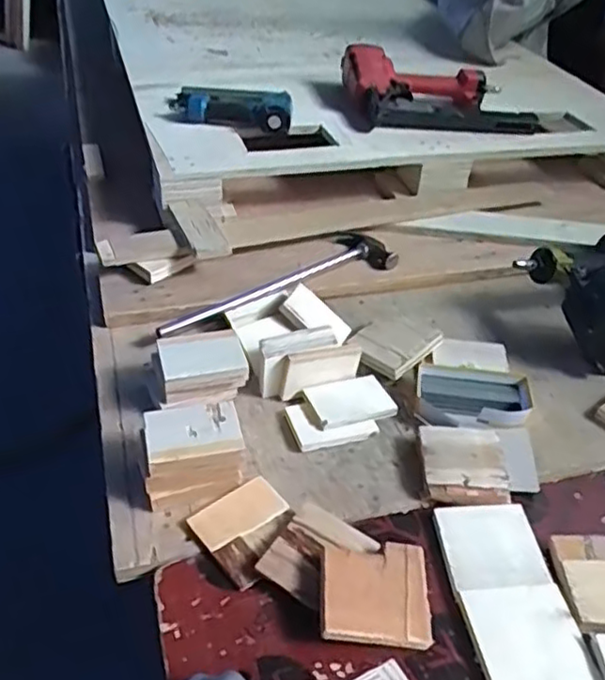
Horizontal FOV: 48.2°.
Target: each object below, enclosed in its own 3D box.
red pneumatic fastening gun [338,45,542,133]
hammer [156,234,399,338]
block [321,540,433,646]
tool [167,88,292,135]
[{"bbox_3d":[0.238,-0.435,1.170,0.303,0.098,0.213,-4,41,-11],"label":"red pneumatic fastening gun"},{"bbox_3d":[-0.033,-0.081,0.912,0.357,0.033,0.085,-20,46,-27],"label":"hammer"},{"bbox_3d":[0.062,0.211,0.568,0.094,0.009,0.085,11,44,-9],"label":"block"},{"bbox_3d":[-0.119,-0.368,1.072,0.200,0.051,0.069,11,39,10],"label":"tool"}]

